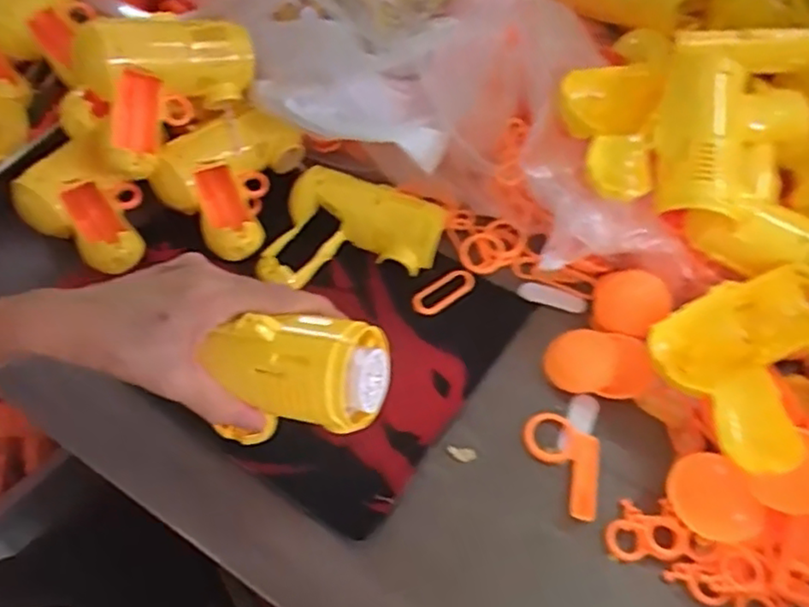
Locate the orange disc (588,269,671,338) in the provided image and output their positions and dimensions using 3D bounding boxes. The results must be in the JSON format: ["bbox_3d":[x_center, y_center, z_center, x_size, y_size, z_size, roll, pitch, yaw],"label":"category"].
[{"bbox_3d":[0.169,-0.001,0.510,0.054,0.050,0.011,8,24,4],"label":"orange disc"}]

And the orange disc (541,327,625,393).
[{"bbox_3d":[0.128,0.041,0.494,0.052,0.014,0.052,-11,51,14],"label":"orange disc"}]

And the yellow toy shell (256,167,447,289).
[{"bbox_3d":[-0.037,-0.060,0.552,0.130,0.041,0.089,16,58,11],"label":"yellow toy shell"}]

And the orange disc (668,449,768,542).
[{"bbox_3d":[0.188,0.120,0.415,0.045,0.007,0.054,-40,62,21],"label":"orange disc"}]

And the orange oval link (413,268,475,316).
[{"bbox_3d":[0.031,-0.009,0.533,0.055,0.006,0.023,-36,63,-21],"label":"orange oval link"}]

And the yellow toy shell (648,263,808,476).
[{"bbox_3d":[0.236,0.041,0.446,0.127,0.036,0.119,-23,59,-14],"label":"yellow toy shell"}]

